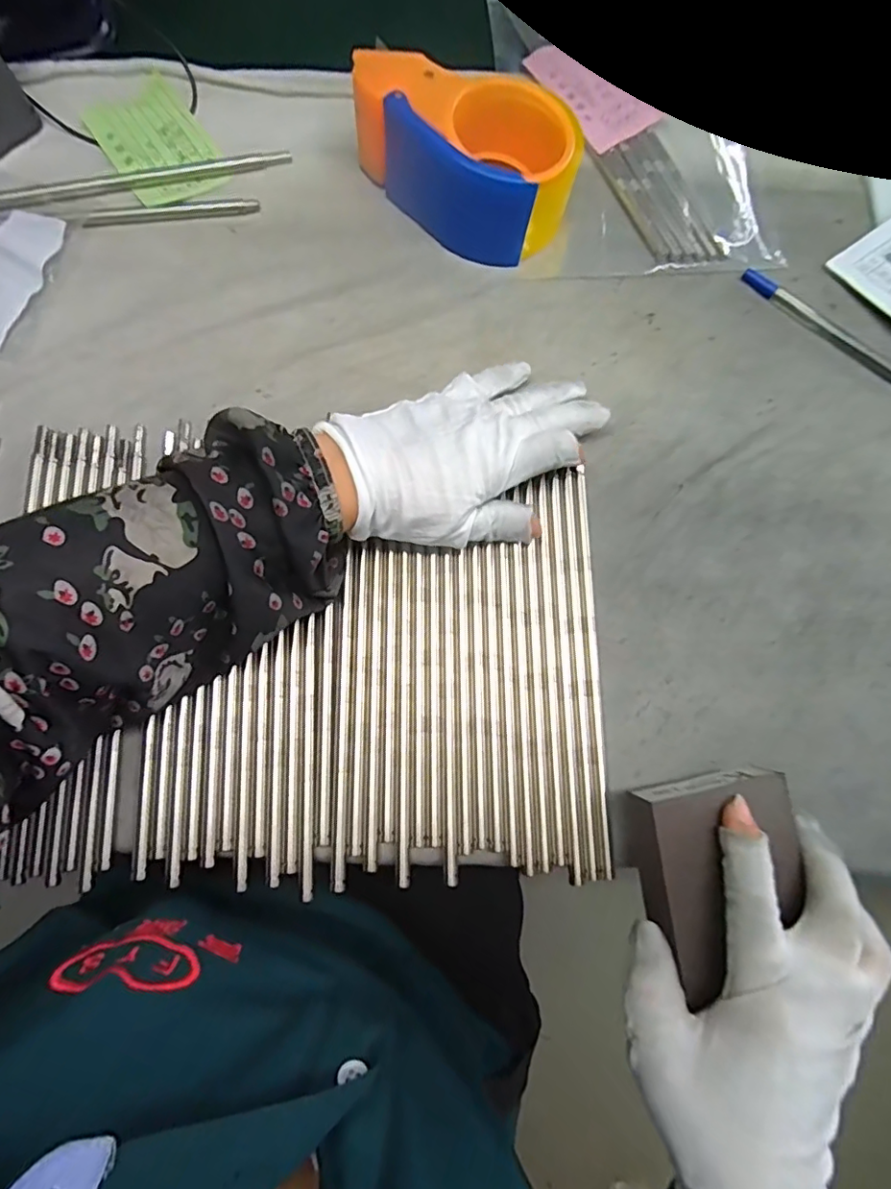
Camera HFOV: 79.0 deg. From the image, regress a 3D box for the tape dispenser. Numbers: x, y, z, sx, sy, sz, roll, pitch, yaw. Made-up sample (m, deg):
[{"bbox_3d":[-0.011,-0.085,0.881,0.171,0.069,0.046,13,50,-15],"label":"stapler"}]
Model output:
[{"bbox_3d":[0.010,-0.279,0.340,0.139,0.056,0.081,32,79,5],"label":"tape dispenser"}]

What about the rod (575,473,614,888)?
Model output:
[{"bbox_3d":[0.081,0.033,0.296,0.007,0.006,0.220,1,78,-2],"label":"rod"}]

